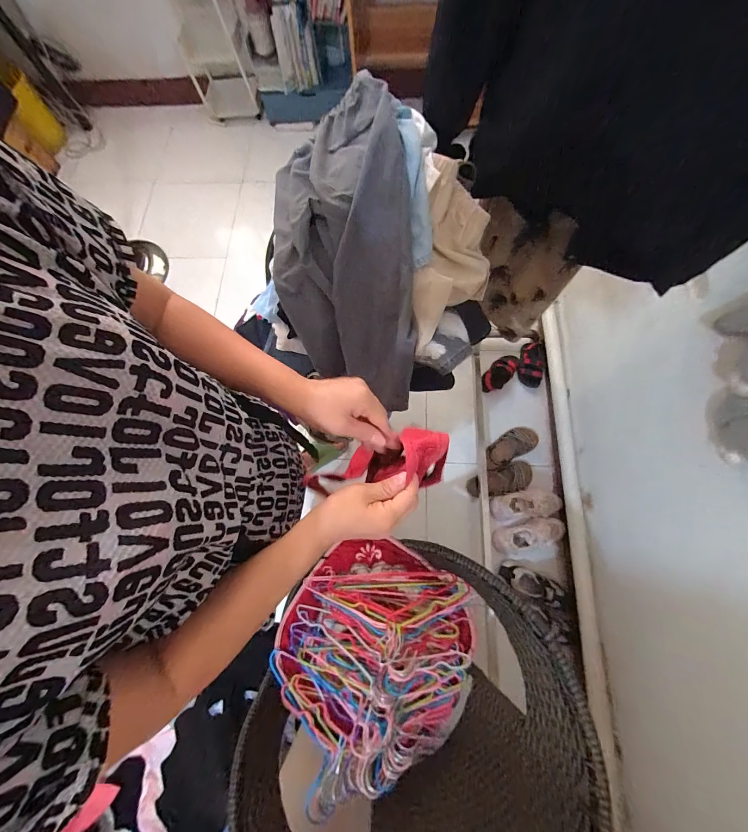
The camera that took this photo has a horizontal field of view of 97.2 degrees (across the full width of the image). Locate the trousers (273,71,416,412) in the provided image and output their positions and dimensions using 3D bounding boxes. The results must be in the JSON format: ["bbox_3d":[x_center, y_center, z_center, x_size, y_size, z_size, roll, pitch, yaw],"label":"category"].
[{"bbox_3d":[-0.064,-0.300,0.640,0.262,0.250,0.547,-4,73,1],"label":"trousers"}]

